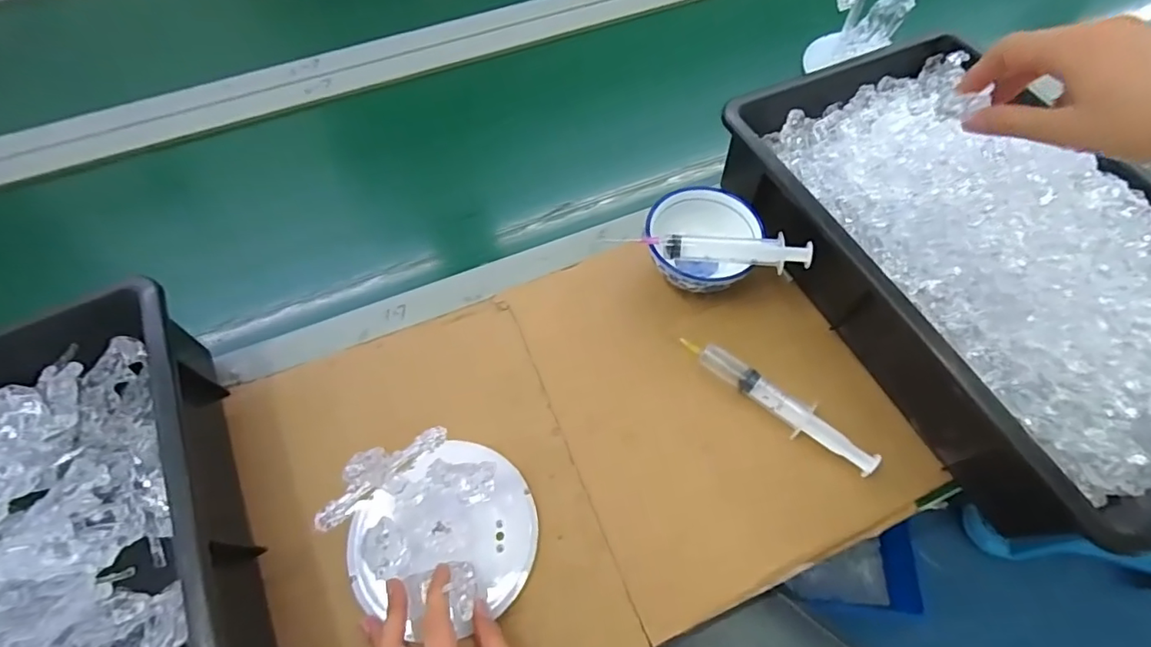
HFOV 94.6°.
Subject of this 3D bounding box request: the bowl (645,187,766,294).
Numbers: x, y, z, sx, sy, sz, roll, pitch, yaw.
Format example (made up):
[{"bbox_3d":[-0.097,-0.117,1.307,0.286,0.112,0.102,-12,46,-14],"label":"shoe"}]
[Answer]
[{"bbox_3d":[0.110,-0.069,0.474,0.096,0.047,0.105,0,63,1],"label":"bowl"}]

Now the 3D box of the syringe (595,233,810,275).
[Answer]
[{"bbox_3d":[0.110,-0.061,0.433,0.154,0.025,0.021,9,61,6],"label":"syringe"}]

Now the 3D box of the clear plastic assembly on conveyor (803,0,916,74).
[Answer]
[{"bbox_3d":[0.334,-0.362,0.616,0.101,0.112,0.055,-31,65,-16],"label":"clear plastic assembly on conveyor"}]

